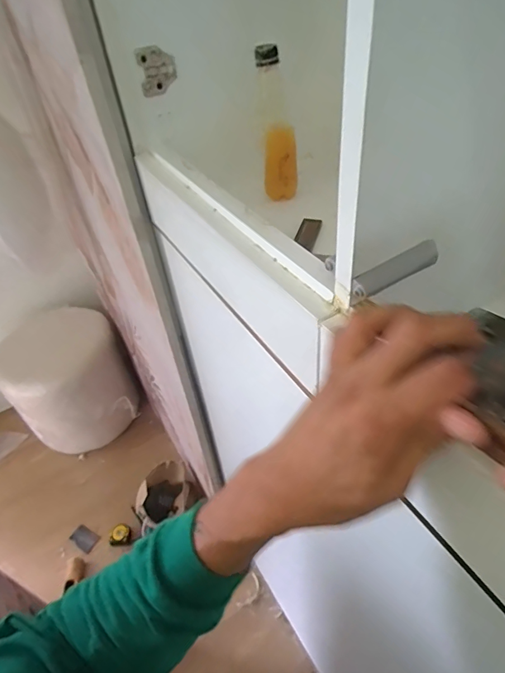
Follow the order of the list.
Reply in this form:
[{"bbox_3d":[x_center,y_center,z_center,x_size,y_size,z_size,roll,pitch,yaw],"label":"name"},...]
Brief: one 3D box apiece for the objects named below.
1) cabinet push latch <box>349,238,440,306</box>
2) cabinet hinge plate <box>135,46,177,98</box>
[{"bbox_3d":[0.107,-0.049,0.330,0.080,0.016,0.016,-26,47,-19],"label":"cabinet push latch"},{"bbox_3d":[-0.124,-0.346,0.573,0.047,0.053,0.014,-31,48,-23],"label":"cabinet hinge plate"}]

